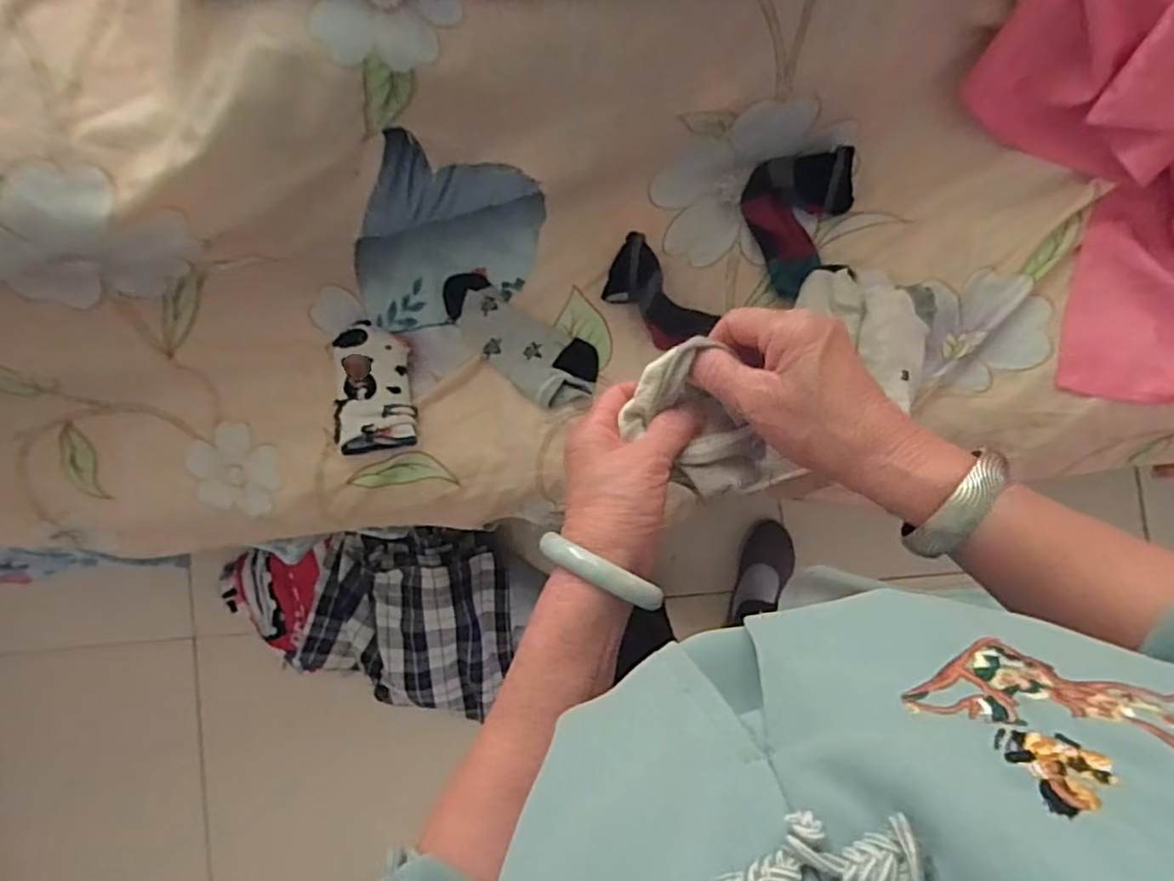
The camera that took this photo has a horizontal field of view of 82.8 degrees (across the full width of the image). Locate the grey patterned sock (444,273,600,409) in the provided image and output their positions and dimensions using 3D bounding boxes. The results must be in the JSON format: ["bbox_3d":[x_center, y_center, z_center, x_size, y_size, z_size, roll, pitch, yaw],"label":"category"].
[{"bbox_3d":[-0.079,-0.109,0.728,0.202,0.026,0.078,34,92,8],"label":"grey patterned sock"}]

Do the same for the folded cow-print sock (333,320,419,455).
[{"bbox_3d":[-0.238,-0.061,0.737,0.085,0.040,0.144,-10,86,7],"label":"folded cow-print sock"}]

